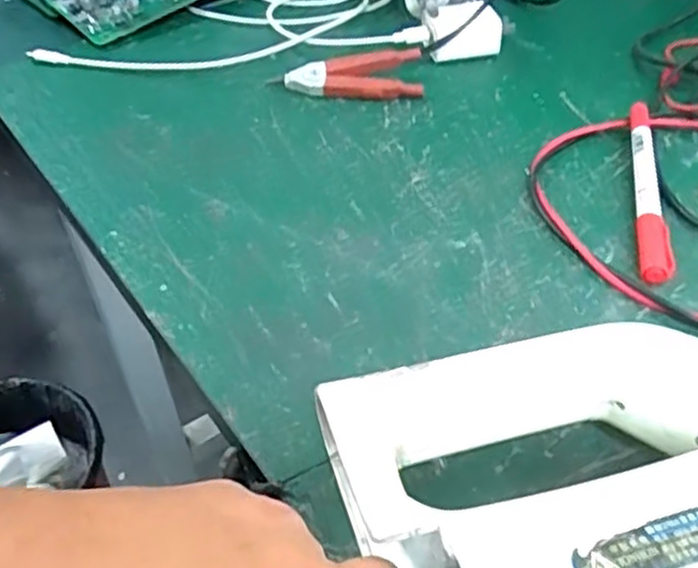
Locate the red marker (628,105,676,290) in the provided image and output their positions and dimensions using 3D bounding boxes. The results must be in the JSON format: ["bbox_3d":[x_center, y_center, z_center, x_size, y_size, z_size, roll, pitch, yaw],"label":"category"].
[{"bbox_3d":[0.153,-0.051,0.377,0.015,0.015,0.138,6,44,10],"label":"red marker"}]

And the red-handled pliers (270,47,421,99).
[{"bbox_3d":[-0.001,-0.137,0.475,0.096,0.013,0.044,-1,43,2],"label":"red-handled pliers"}]

